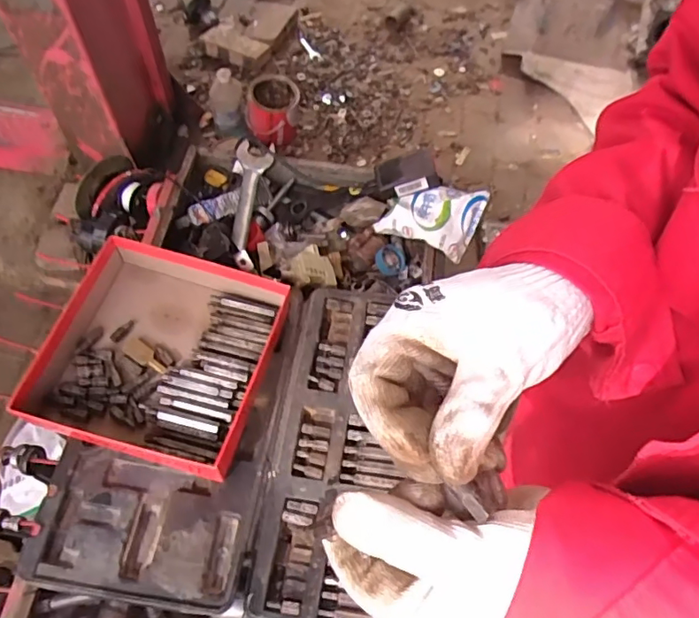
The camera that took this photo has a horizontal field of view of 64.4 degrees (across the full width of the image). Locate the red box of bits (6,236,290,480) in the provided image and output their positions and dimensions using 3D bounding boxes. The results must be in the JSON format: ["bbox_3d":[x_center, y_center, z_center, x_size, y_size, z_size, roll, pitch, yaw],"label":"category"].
[{"bbox_3d":[-0.195,0.041,0.562,0.217,0.046,0.204,15,63,5],"label":"red box of bits"}]

